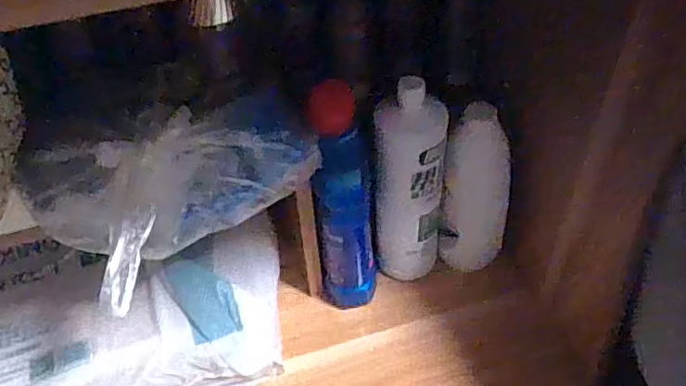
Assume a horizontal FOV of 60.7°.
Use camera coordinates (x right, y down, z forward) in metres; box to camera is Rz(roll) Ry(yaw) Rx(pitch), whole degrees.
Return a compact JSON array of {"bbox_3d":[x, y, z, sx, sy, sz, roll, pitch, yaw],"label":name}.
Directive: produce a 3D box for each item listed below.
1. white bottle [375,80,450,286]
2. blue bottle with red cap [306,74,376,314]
[{"bbox_3d":[0.072,0.003,0.629,0.072,0.253,0.056,5,46,9],"label":"white bottle"},{"bbox_3d":[0.004,0.014,0.626,0.065,0.270,0.066,-5,46,-1],"label":"blue bottle with red cap"}]

